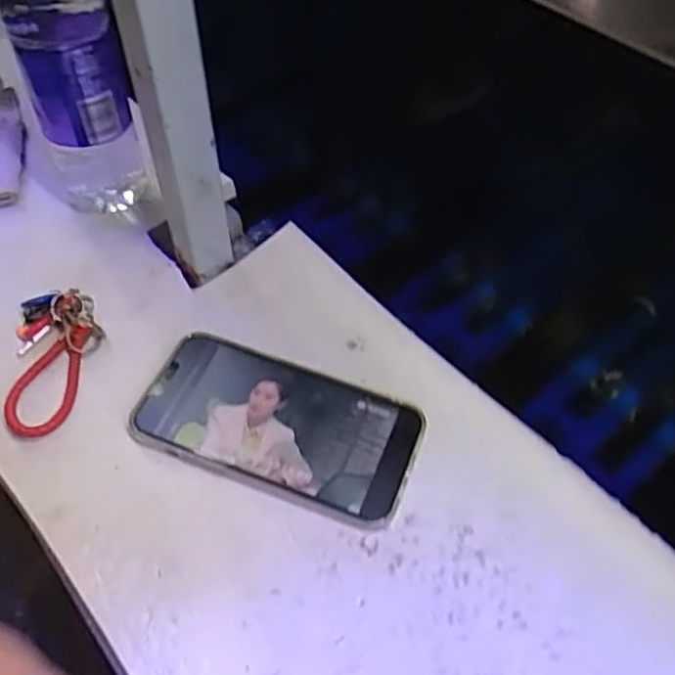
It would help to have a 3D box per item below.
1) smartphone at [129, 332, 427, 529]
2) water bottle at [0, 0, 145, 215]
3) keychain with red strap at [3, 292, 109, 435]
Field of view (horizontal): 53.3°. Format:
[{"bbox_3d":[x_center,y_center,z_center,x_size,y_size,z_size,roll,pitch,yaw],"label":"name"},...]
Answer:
[{"bbox_3d":[-0.035,0.051,0.397,0.161,0.011,0.082,18,54,12],"label":"smartphone"},{"bbox_3d":[-0.177,-0.181,0.434,0.066,0.226,0.059,-17,54,-14],"label":"water bottle"},{"bbox_3d":[-0.175,0.014,0.415,0.052,0.021,0.096,-7,53,-7],"label":"keychain with red strap"}]

